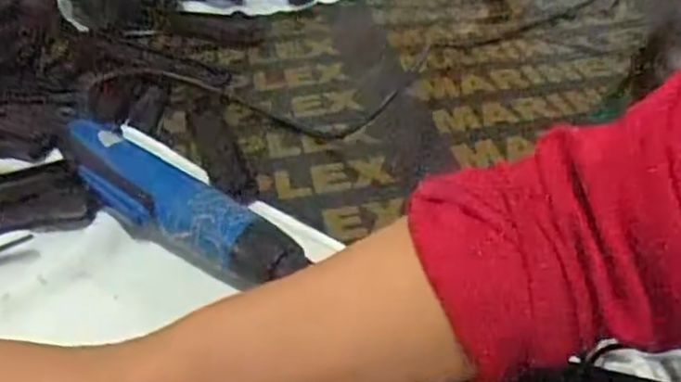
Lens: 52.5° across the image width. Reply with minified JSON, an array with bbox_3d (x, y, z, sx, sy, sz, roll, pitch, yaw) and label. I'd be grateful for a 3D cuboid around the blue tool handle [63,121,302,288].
[{"bbox_3d":[-0.104,0.011,0.437,0.203,0.042,0.044,24,43,28],"label":"blue tool handle"}]

